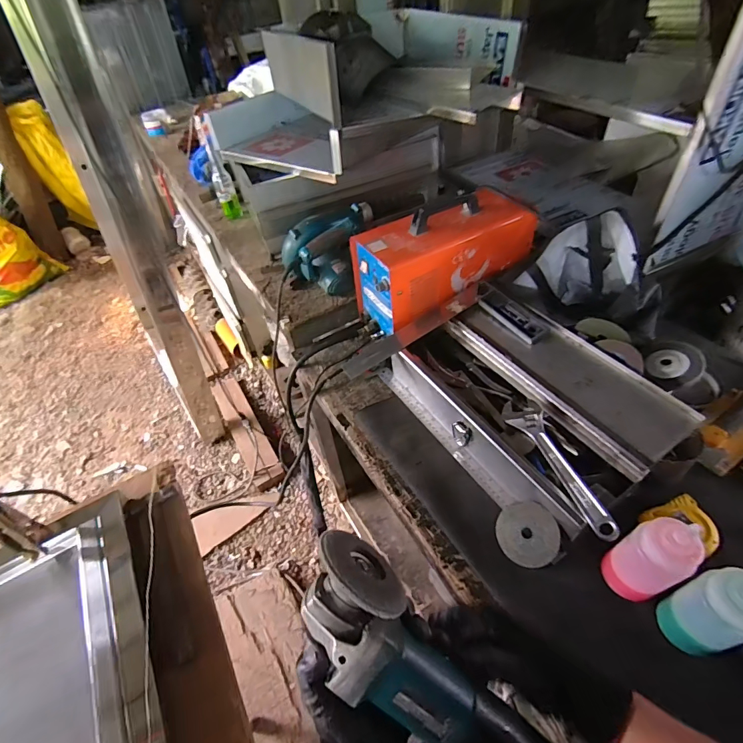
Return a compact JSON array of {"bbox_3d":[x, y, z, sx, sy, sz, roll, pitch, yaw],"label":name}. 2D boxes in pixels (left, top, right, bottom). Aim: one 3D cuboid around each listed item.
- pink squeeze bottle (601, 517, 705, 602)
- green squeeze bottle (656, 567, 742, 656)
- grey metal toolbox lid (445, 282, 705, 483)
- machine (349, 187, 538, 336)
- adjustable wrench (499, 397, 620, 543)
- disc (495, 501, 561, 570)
[{"bbox_3d":[0.349,0.238,0.514,0.051,0.162,0.064,-19,48,-11],"label":"pink squeeze bottle"},{"bbox_3d":[0.394,0.273,0.469,0.058,0.168,0.063,-3,47,4],"label":"green squeeze bottle"},{"bbox_3d":[0.322,-0.009,0.721,0.146,0.040,0.412,-37,52,-4],"label":"grey metal toolbox lid"},{"bbox_3d":[0.160,-0.250,0.894,0.367,0.202,0.162,-23,48,-14],"label":"machine"},{"bbox_3d":[0.273,0.138,0.616,0.056,0.022,0.245,-32,44,17],"label":"adjustable wrench"},{"bbox_3d":[0.227,0.238,0.601,0.088,0.014,0.089,-20,58,35],"label":"disc"}]

